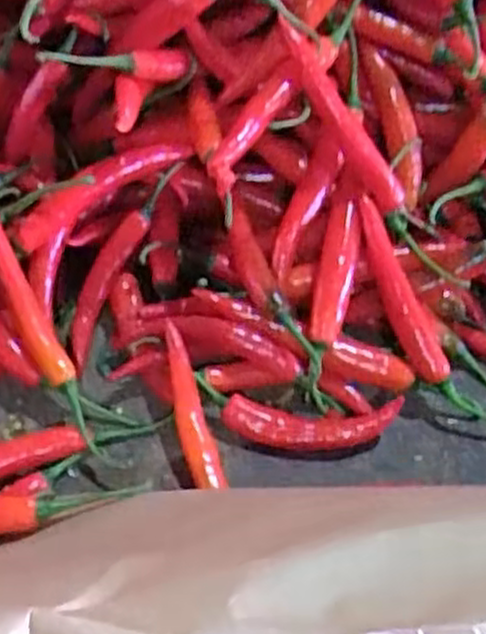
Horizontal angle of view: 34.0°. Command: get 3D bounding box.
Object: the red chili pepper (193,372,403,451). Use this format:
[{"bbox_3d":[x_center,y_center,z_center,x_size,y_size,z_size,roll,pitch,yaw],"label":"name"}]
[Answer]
[{"bbox_3d":[0.031,0.058,0.465,0.115,0.022,0.034,1,51,1],"label":"red chili pepper"}]

